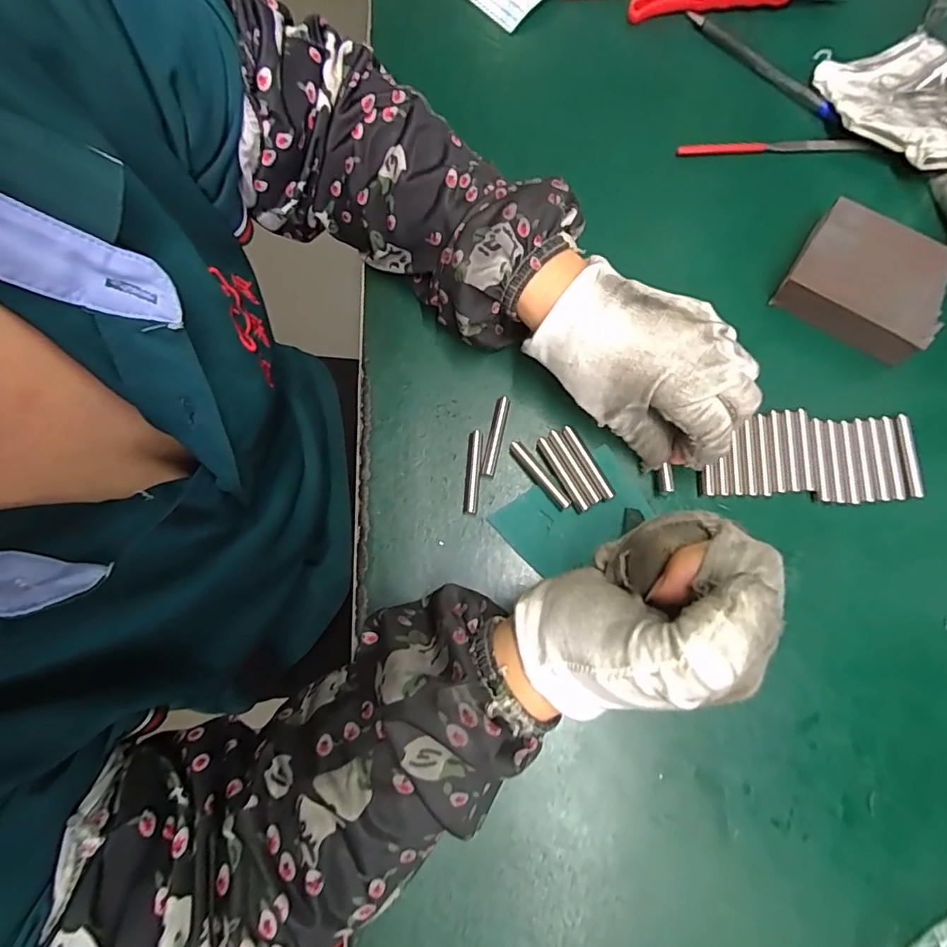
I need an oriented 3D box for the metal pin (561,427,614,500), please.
[{"bbox_3d":[0.064,-0.006,0.288,0.009,0.006,0.047,-27,77,-5],"label":"metal pin"}]

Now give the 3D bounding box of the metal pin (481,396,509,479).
[{"bbox_3d":[0.013,-0.022,0.299,0.008,0.007,0.048,12,77,4],"label":"metal pin"}]

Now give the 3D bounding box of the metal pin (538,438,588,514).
[{"bbox_3d":[0.049,0.001,0.286,0.007,0.006,0.047,-28,77,-5],"label":"metal pin"}]

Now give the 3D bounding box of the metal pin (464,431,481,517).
[{"bbox_3d":[0.000,0.000,0.293,0.008,0.008,0.047,3,76,2],"label":"metal pin"}]

